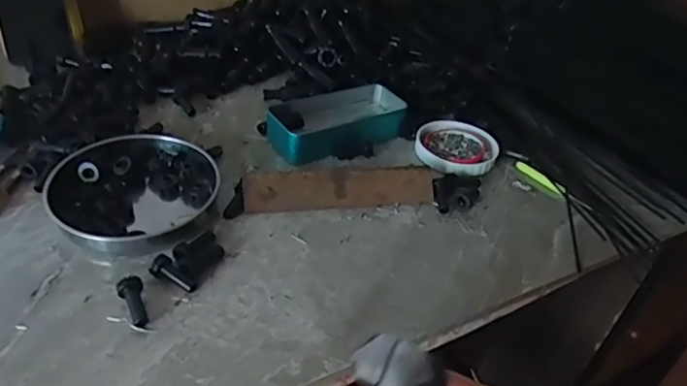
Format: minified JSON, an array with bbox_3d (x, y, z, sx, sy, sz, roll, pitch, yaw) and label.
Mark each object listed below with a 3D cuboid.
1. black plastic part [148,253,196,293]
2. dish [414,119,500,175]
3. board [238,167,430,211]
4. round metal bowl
[{"bbox_3d":[-0.129,0.063,0.420,0.039,0.011,0.016,33,42,9],"label":"black plastic part"},{"bbox_3d":[0.125,-0.052,0.604,0.087,0.013,0.090,5,38,-4],"label":"dish"},{"bbox_3d":[-0.002,-0.005,0.515,0.177,0.038,0.008,-2,-1,-12],"label":"board"},{"bbox_3d":[-0.180,-0.003,0.483,0.137,0.028,0.137,5,38,-4],"label":"round metal bowl"}]

